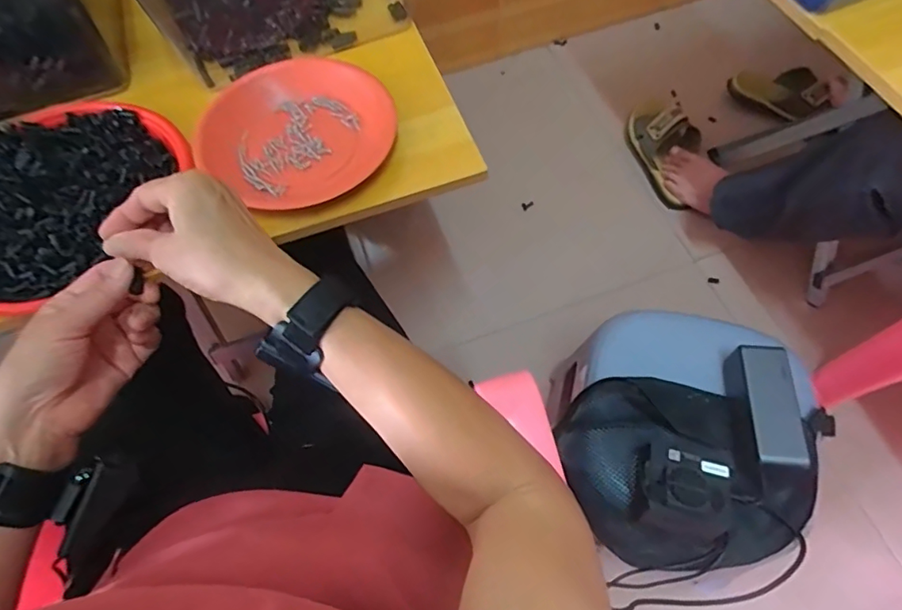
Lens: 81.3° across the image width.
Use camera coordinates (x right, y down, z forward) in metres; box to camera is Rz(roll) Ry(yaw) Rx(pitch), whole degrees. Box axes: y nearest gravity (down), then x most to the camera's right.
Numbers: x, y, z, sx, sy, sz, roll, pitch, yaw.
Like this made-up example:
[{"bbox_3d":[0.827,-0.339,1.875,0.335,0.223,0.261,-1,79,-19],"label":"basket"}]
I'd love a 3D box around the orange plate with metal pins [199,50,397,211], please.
[{"bbox_3d":[-0.152,-0.173,0.525,0.170,0.039,0.173,-1,64,3],"label":"orange plate with metal pins"}]

